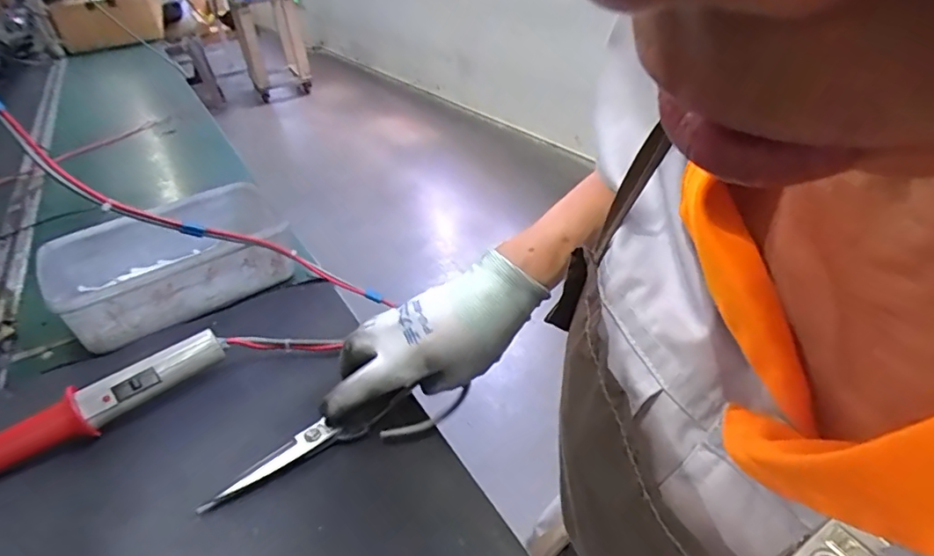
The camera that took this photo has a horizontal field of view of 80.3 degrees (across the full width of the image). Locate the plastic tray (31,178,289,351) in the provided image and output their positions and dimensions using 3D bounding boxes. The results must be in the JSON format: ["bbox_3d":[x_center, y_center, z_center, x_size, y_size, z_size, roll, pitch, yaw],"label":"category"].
[{"bbox_3d":[-0.305,-0.018,0.583,0.226,0.067,0.160,-27,38,-26],"label":"plastic tray"}]

